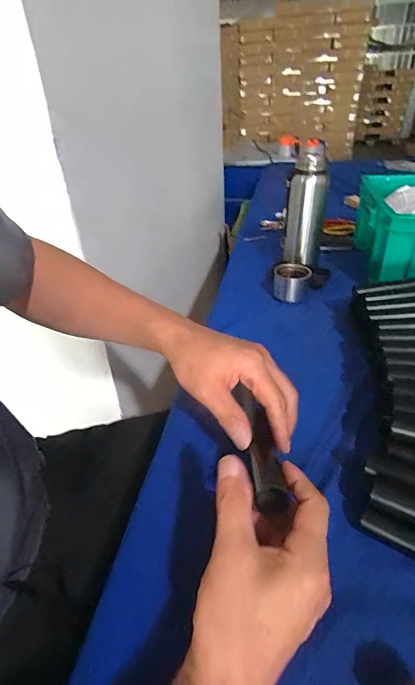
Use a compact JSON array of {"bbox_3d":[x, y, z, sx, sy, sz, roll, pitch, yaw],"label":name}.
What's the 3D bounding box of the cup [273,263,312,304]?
[{"bbox_3d":[0.152,-0.108,0.675,0.065,0.046,0.059,4,34,11],"label":"cup"}]

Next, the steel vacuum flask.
[{"bbox_3d":[0.188,-0.250,0.726,0.071,0.212,0.069,4,34,11],"label":"steel vacuum flask"}]

